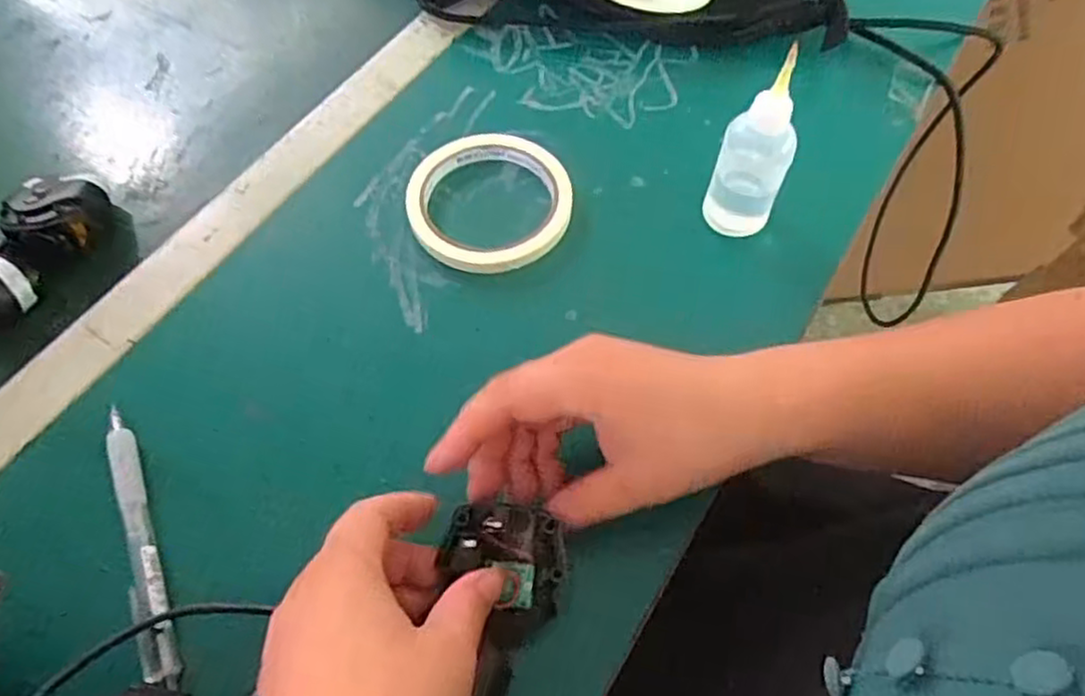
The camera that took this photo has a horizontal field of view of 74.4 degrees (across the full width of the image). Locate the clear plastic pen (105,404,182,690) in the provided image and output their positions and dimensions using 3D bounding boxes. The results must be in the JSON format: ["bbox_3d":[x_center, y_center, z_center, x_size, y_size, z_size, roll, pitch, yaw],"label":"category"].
[{"bbox_3d":[-0.185,0.087,0.327,0.013,0.008,0.133,-22,62,-11],"label":"clear plastic pen"}]

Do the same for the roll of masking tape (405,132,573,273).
[{"bbox_3d":[-0.031,-0.088,0.423,0.095,0.016,0.093,-1,60,1],"label":"roll of masking tape"}]

